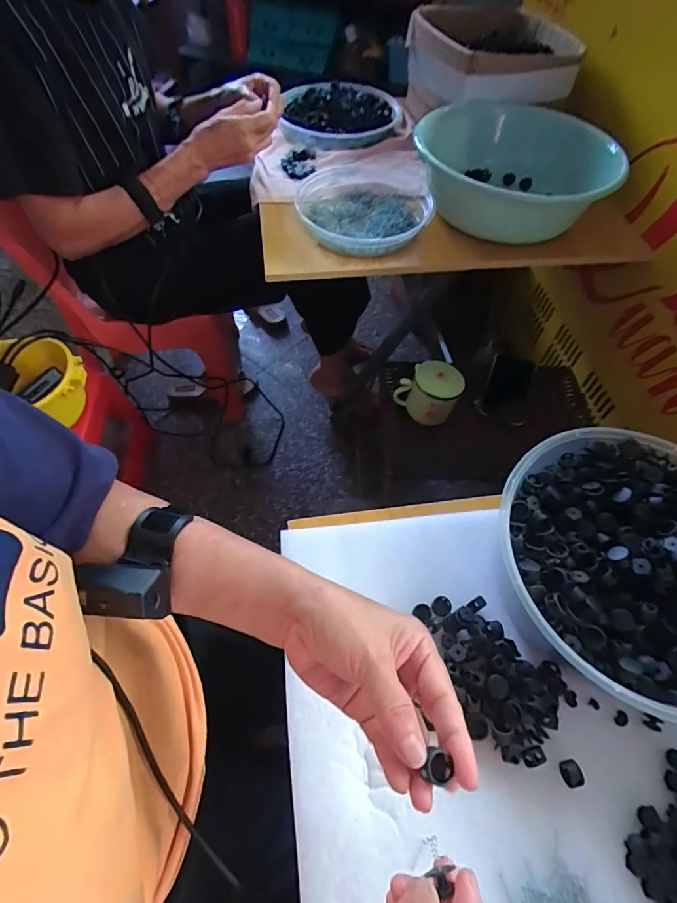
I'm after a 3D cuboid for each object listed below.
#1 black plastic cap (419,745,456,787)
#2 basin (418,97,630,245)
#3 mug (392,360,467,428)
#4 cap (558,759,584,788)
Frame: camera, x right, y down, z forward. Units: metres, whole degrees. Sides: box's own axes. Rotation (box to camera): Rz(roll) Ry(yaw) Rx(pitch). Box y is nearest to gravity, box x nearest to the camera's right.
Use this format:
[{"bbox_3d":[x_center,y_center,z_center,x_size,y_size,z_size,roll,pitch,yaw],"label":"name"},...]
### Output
[{"bbox_3d":[0.056,0.177,0.248,0.018,0.009,0.016,18,59,10],"label":"black plastic cap"},{"bbox_3d":[0.292,-0.496,0.794,0.301,0.125,0.280,1,58,-1],"label":"basin"},{"bbox_3d":[0.161,-0.106,0.784,0.102,0.081,0.076,33,63,18],"label":"mug"},{"bbox_3d":[0.189,0.262,0.360,0.015,0.014,0.018,-12,59,-9],"label":"cap"}]

